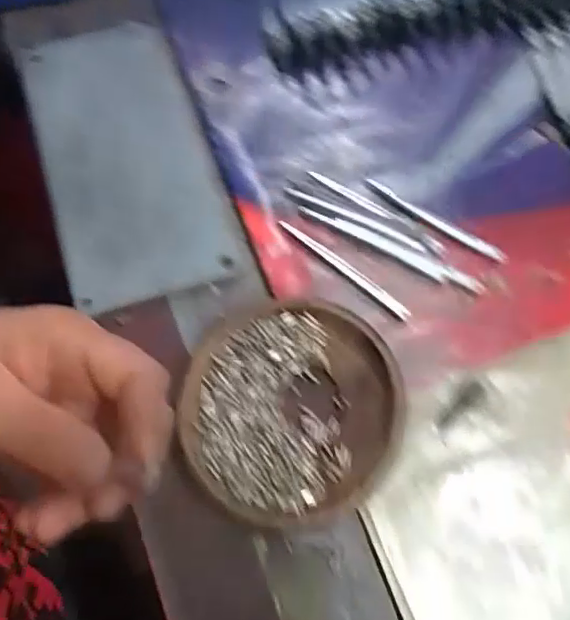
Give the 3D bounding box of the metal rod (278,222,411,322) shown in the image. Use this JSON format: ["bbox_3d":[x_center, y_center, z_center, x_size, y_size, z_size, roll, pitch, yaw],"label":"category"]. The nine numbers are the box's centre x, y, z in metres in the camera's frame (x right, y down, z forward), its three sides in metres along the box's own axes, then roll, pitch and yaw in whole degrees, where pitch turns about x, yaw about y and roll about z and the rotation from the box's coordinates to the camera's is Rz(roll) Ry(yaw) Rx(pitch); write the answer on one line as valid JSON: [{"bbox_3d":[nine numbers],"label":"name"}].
[{"bbox_3d":[0.035,-0.024,0.347,0.091,0.005,0.008,37,73,12],"label":"metal rod"}]

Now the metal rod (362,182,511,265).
[{"bbox_3d":[0.090,-0.054,0.357,0.093,0.004,0.008,32,72,10],"label":"metal rod"}]

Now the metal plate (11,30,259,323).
[{"bbox_3d":[-0.098,-0.097,0.363,0.098,0.012,0.193,-18,71,-8],"label":"metal plate"}]

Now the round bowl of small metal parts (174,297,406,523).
[{"bbox_3d":[0.004,0.050,0.308,0.107,0.017,0.116,0,70,-1],"label":"round bowl of small metal parts"}]

